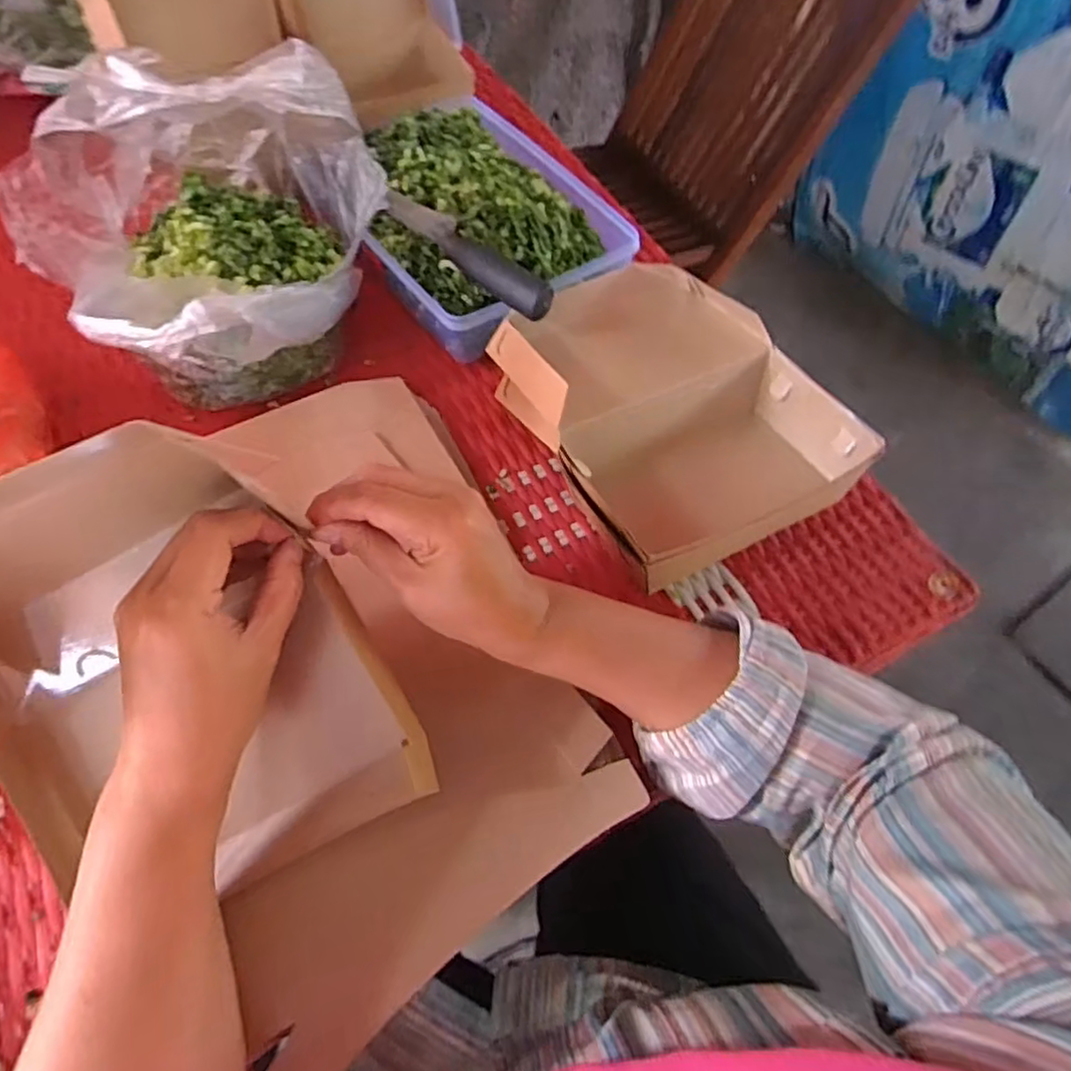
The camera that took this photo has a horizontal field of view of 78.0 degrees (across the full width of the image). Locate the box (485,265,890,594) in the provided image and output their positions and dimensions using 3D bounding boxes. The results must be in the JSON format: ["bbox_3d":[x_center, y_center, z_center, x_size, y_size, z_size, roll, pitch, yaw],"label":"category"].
[{"bbox_3d":[0.086,-0.101,0.487,0.187,0.075,0.243,-22,64,-14],"label":"box"}]

